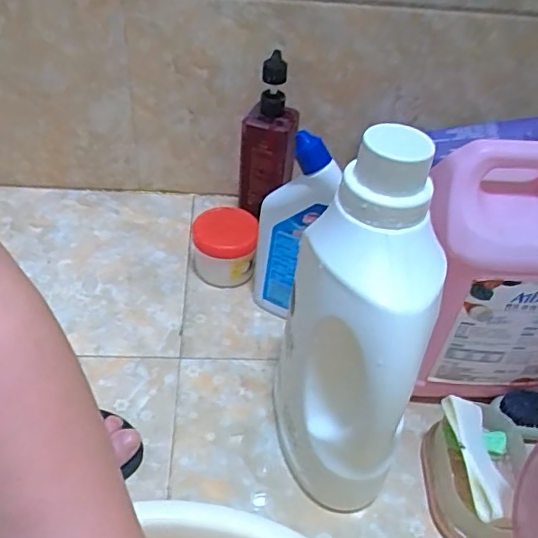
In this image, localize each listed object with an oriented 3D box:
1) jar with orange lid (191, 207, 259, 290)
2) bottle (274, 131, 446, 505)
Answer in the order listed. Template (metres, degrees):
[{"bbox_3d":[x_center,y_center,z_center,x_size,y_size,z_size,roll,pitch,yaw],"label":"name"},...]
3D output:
[{"bbox_3d":[-0.055,-0.026,0.691,0.077,0.074,0.070,0,42,-6],"label":"jar with orange lid"},{"bbox_3d":[0.063,0.049,0.450,0.103,0.314,0.149,9,42,3],"label":"bottle"}]

